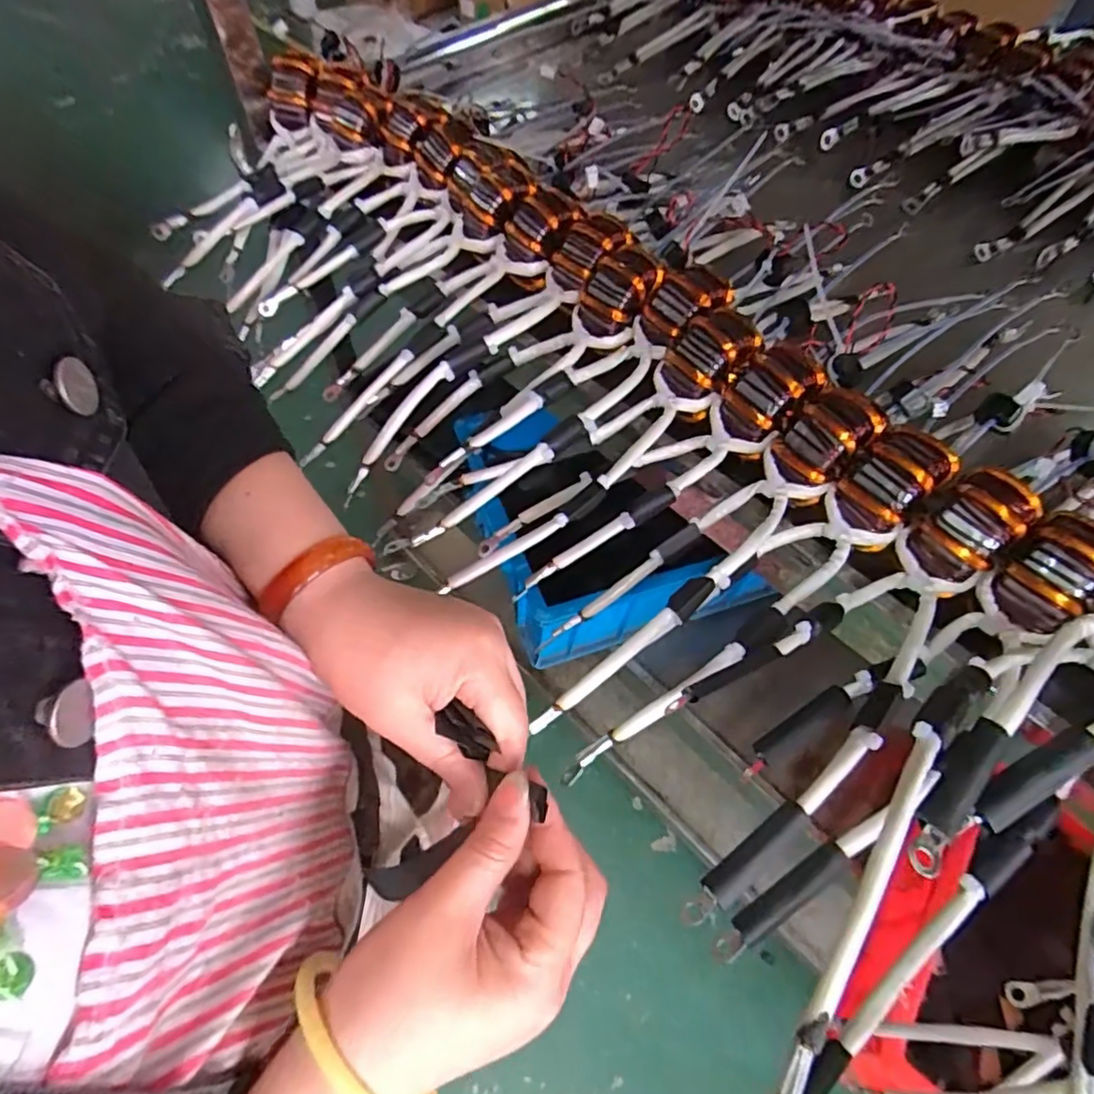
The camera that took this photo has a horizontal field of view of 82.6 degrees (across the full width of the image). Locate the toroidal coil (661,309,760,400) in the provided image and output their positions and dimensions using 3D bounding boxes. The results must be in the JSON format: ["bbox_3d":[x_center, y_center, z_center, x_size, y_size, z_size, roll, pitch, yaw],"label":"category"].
[{"bbox_3d":[0.113,-0.137,0.443,0.048,0.037,0.062,38,65,20],"label":"toroidal coil"}]

